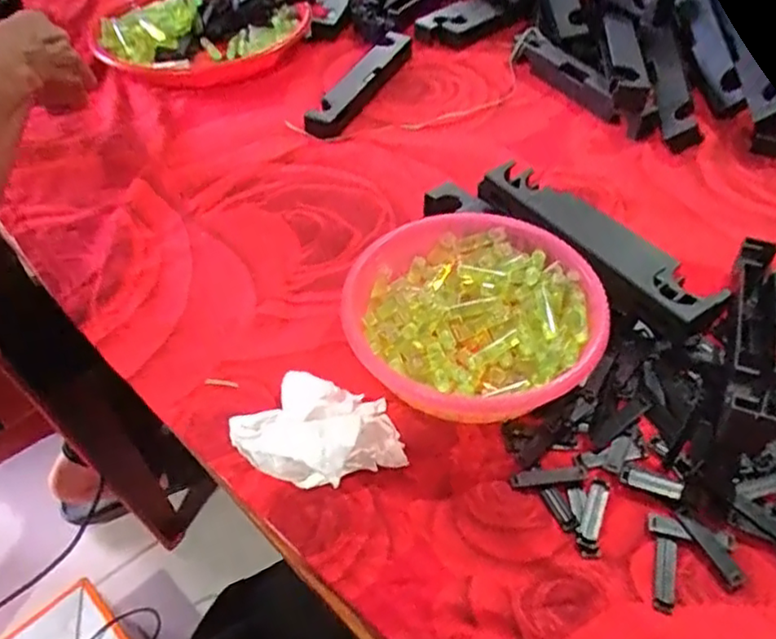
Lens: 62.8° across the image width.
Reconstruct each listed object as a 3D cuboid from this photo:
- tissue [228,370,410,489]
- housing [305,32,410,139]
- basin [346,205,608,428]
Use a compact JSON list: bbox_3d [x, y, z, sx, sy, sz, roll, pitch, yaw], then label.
[{"bbox_3d":[-0.035,0.065,0.375,0.085,0.054,0.077,16,50,15],"label":"tissue"},{"bbox_3d":[-0.027,-0.256,0.676,0.033,0.026,0.198,19,51,18],"label":"housing"},{"bbox_3d":[0.058,-0.002,0.442,0.171,0.044,0.168,-1,48,1],"label":"basin"}]

